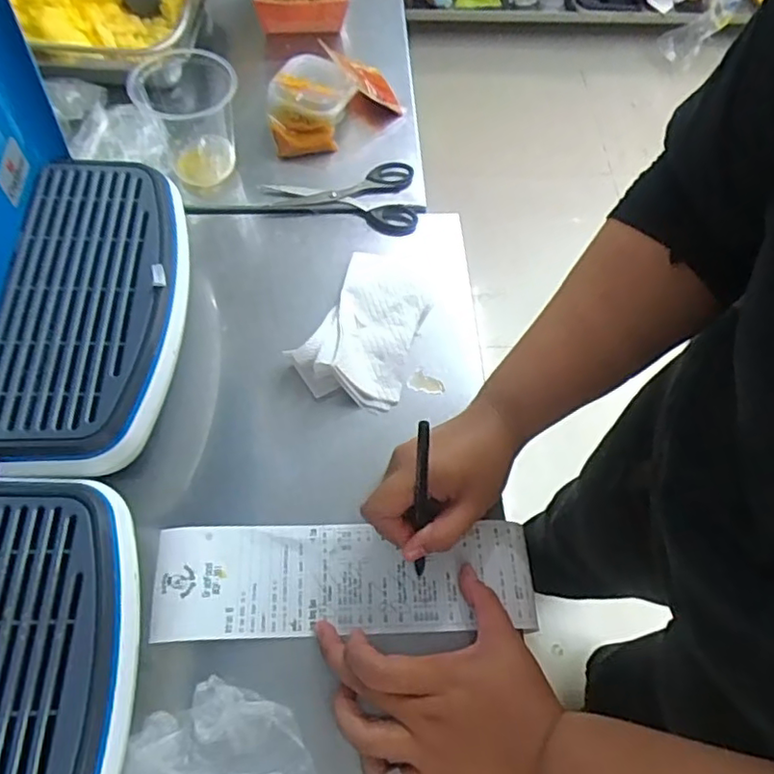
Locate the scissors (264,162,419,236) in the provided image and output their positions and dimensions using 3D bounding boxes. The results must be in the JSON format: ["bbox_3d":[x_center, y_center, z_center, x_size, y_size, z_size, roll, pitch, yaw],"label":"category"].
[{"bbox_3d":[-0.045,-0.186,0.599,0.149,0.008,0.085,-6,64,-6],"label":"scissors"}]

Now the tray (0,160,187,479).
[{"bbox_3d":[-0.221,-0.062,0.446,0.128,0.027,0.251,-1,63,-4],"label":"tray"}]

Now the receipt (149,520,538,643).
[{"bbox_3d":[-0.029,0.140,0.444,0.275,0.006,0.076,0,65,-5],"label":"receipt"}]

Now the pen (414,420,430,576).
[{"bbox_3d":[0.024,0.082,0.411,0.008,0.137,0.013,-5,33,-6],"label":"pen"}]

